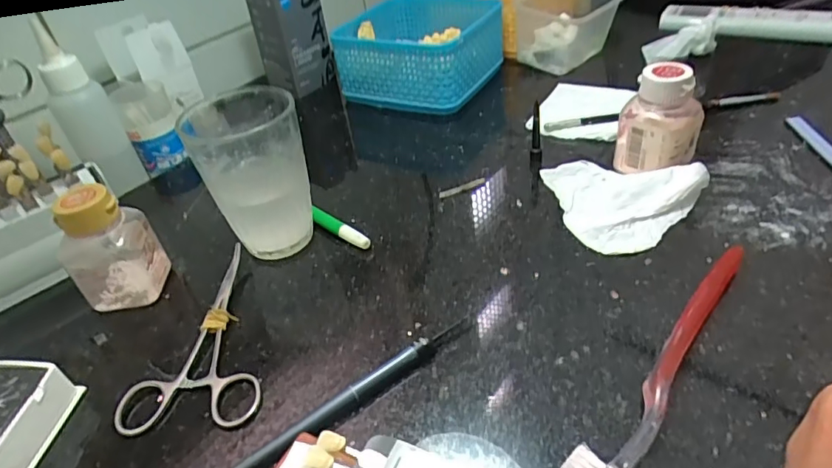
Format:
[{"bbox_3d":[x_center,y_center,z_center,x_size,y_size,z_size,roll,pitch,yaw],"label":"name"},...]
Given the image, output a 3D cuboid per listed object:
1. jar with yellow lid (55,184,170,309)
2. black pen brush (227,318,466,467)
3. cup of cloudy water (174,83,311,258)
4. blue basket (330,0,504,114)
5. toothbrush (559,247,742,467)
[{"bbox_3d":[-0.179,0.008,0.309,0.041,0.072,0.035,-14,39,-7],"label":"jar with yellow lid"},{"bbox_3d":[-0.037,0.079,0.245,0.147,0.009,0.011,-28,43,-23],"label":"black pen brush"},{"bbox_3d":[-0.097,-0.035,0.328,0.061,0.095,0.069,-17,39,-12],"label":"cup of cloudy water"},{"bbox_3d":[0.003,-0.184,0.531,0.159,0.076,0.154,14,44,25],"label":"blue basket"},{"bbox_3d":[0.112,0.062,0.237,0.019,0.013,0.182,28,51,36],"label":"toothbrush"}]

